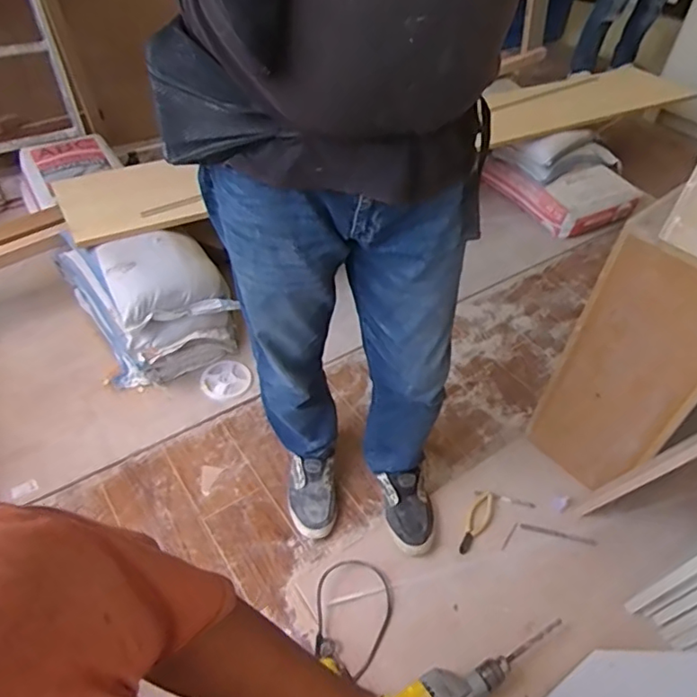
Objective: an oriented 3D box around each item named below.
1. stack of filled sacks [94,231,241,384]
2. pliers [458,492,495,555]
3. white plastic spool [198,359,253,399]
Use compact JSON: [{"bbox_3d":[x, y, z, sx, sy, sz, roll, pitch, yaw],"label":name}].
[{"bbox_3d":[-0.460,-0.113,1.439,0.274,0.247,0.285,-19,50,-22],"label":"stack of filled sacks"},{"bbox_3d":[0.273,0.369,1.181,0.047,0.010,0.158,25,49,19],"label":"pliers"},{"bbox_3d":[-0.317,0.080,1.438,0.125,0.009,0.122,2,46,-2],"label":"white plastic spool"}]

